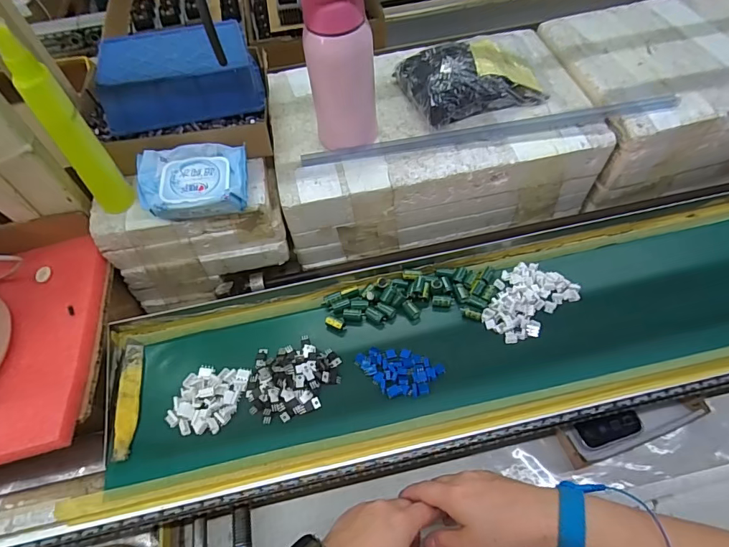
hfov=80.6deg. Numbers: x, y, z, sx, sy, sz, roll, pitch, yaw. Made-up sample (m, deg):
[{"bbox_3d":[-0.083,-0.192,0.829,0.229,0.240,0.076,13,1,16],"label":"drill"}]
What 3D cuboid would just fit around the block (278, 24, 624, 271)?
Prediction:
[{"bbox_3d":[0.092,-0.204,0.671,0.447,0.145,0.273,-11,57,-4],"label":"block"}]

